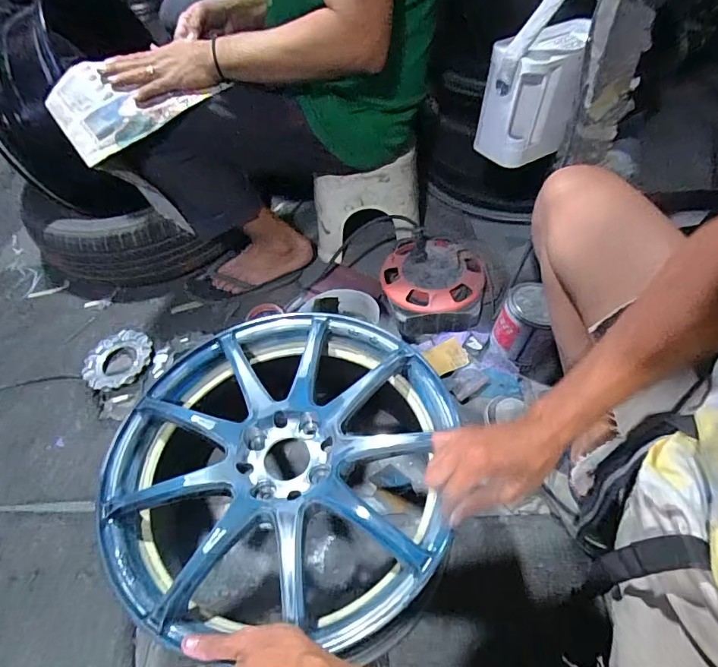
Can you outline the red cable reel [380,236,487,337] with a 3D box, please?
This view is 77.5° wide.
[{"bbox_3d":[0.146,-0.117,0.902,0.198,0.097,0.237,0,52,4],"label":"red cable reel"}]

